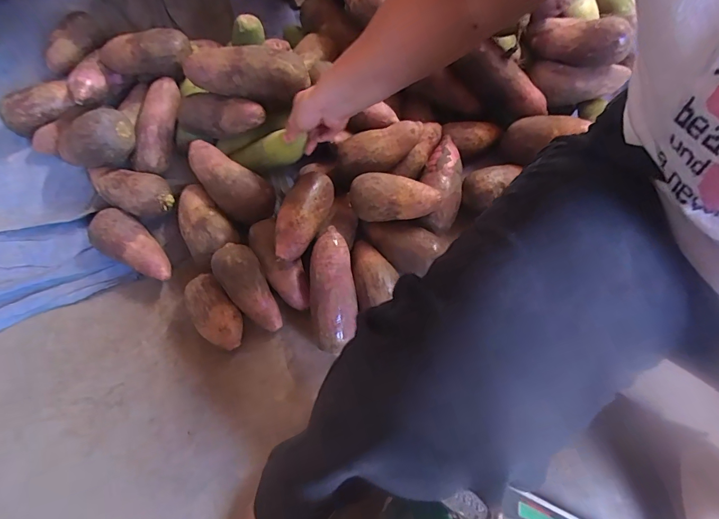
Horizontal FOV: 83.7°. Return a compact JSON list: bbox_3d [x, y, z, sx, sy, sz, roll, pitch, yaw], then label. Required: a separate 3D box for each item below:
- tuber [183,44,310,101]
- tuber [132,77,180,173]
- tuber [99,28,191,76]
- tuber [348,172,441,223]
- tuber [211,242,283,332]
[{"bbox_3d":[-0.177,-0.290,0.631,0.193,0.060,0.070,-5,71,-3],"label":"tuber"},{"bbox_3d":[-0.359,-0.239,0.712,0.050,0.052,0.169,7,82,1],"label":"tuber"},{"bbox_3d":[-0.376,-0.360,0.698,0.172,0.052,0.052,-6,68,10],"label":"tuber"},{"bbox_3d":[0.053,-0.099,0.625,0.133,0.049,0.066,0,70,-1],"label":"tuber"},{"bbox_3d":[-0.164,0.047,0.606,0.062,0.051,0.143,-32,114,-13],"label":"tuber"}]

